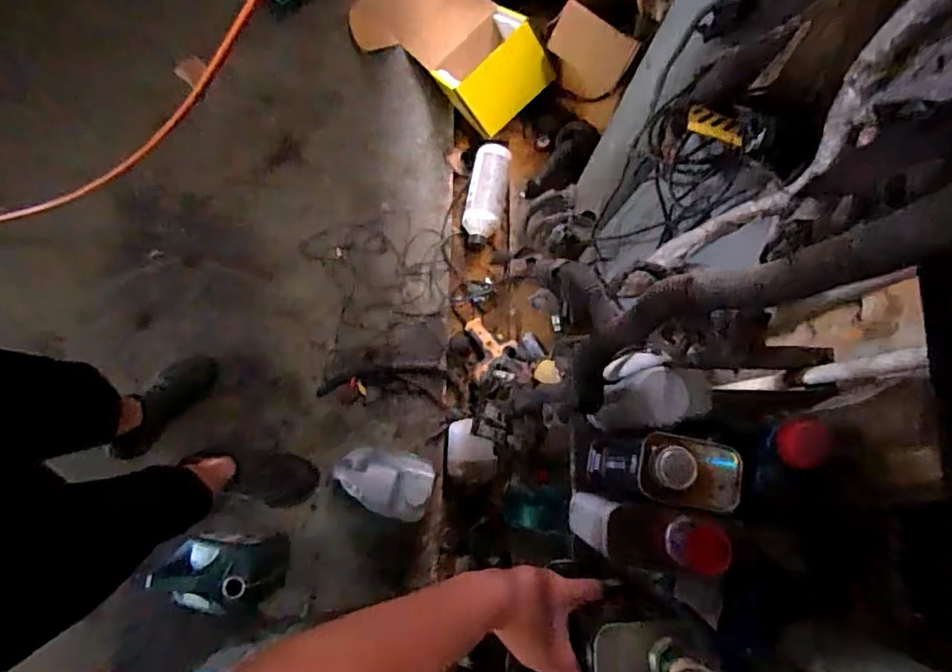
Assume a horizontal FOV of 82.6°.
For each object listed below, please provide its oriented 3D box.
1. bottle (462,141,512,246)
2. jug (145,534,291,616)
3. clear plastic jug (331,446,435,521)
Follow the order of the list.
[{"bbox_3d":[0.026,-0.365,1.380,0.101,0.084,0.267,9,78,-1],"label":"bottle"},{"bbox_3d":[-0.501,0.480,1.107,0.165,0.300,0.122,5,78,-2],"label":"jug"},{"bbox_3d":[-0.187,0.287,1.080,0.200,0.103,0.125,15,78,0],"label":"clear plastic jug"}]

